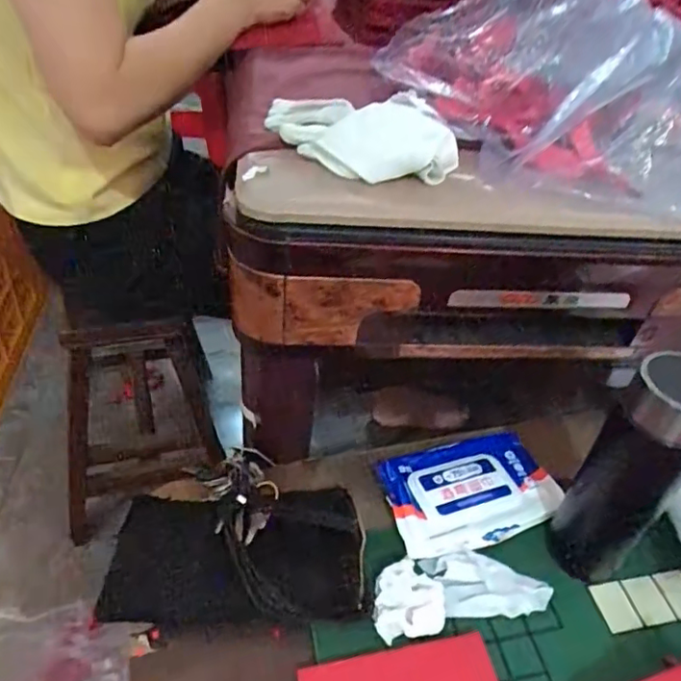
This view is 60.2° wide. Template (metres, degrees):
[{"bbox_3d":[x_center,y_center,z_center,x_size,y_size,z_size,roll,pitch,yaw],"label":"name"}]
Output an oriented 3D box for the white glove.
[{"bbox_3d":[0.014,-0.161,0.454,0.142,0.032,0.094,6,41,-2],"label":"white glove"}]

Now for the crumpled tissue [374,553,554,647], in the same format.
[{"bbox_3d":[0.093,0.196,0.467,0.140,0.025,0.056,-5,42,-14],"label":"crumpled tissue"}]

